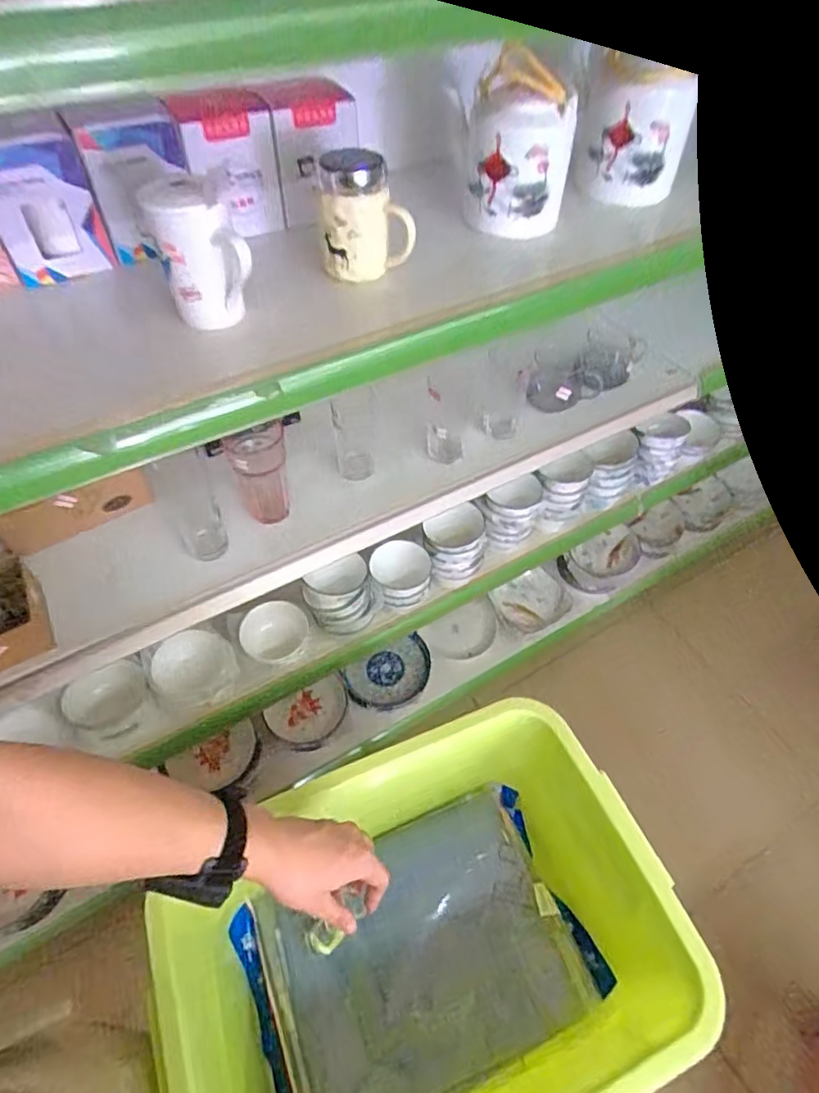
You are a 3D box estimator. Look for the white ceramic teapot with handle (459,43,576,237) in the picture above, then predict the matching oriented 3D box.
[{"bbox_3d":[0.137,-0.494,0.752,0.125,0.162,0.114,9,53,6],"label":"white ceramic teapot with handle"}]

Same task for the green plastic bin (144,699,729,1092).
[{"bbox_3d":[0.026,0.464,0.711,0.581,0.275,0.359,-20,55,-16],"label":"green plastic bin"}]

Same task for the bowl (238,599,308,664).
[{"bbox_3d":[-0.229,0.149,1.035,0.110,0.046,0.105,0,52,-1],"label":"bowl"}]

